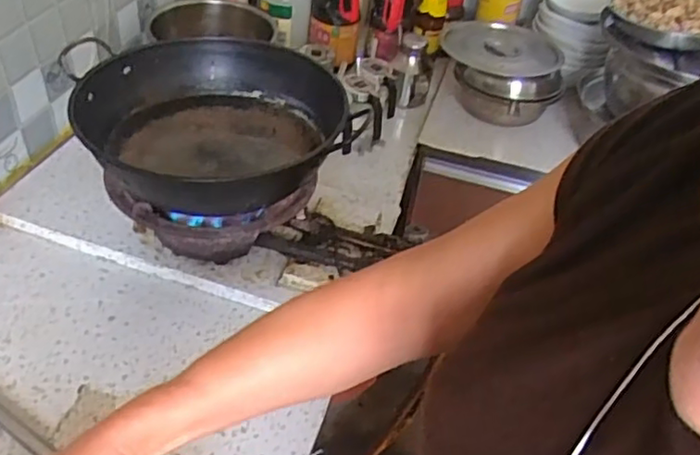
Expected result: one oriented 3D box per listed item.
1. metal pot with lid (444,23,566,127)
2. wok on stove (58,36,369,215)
[{"bbox_3d":[0.311,-0.322,1.340,0.233,0.153,0.229,4,40,-4],"label":"metal pot with lid"},{"bbox_3d":[-0.180,-0.140,0.888,0.358,0.102,0.342,4,40,-4],"label":"wok on stove"}]

